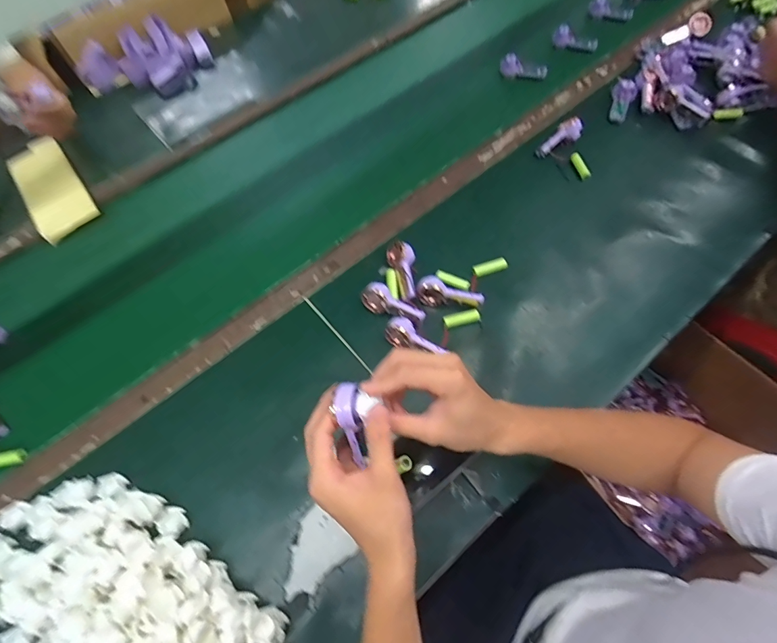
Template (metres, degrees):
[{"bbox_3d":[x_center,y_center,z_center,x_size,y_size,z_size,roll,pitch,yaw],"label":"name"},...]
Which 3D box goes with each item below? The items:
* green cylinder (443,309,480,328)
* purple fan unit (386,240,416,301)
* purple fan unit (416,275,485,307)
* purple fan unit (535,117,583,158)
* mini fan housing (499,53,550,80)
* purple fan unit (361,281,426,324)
[{"bbox_3d":[0.105,-0.004,0.592,0.051,0.012,0.018,-13,61,-3],"label":"green cylinder"},{"bbox_3d":[0.021,-0.080,0.623,0.040,0.026,0.092,-7,61,0],"label":"purple fan unit"},{"bbox_3d":[0.090,-0.044,0.600,0.095,0.034,0.035,6,62,7],"label":"purple fan unit"},{"bbox_3d":[0.307,-0.329,0.741,0.092,0.022,0.036,-38,64,8],"label":"purple fan unit"},{"bbox_3d":[0.285,-0.536,0.867,0.100,0.035,0.027,20,65,14],"label":"mini fan housing"},{"bbox_3d":[0.006,-0.023,0.596,0.094,0.037,0.032,26,66,17],"label":"purple fan unit"}]

